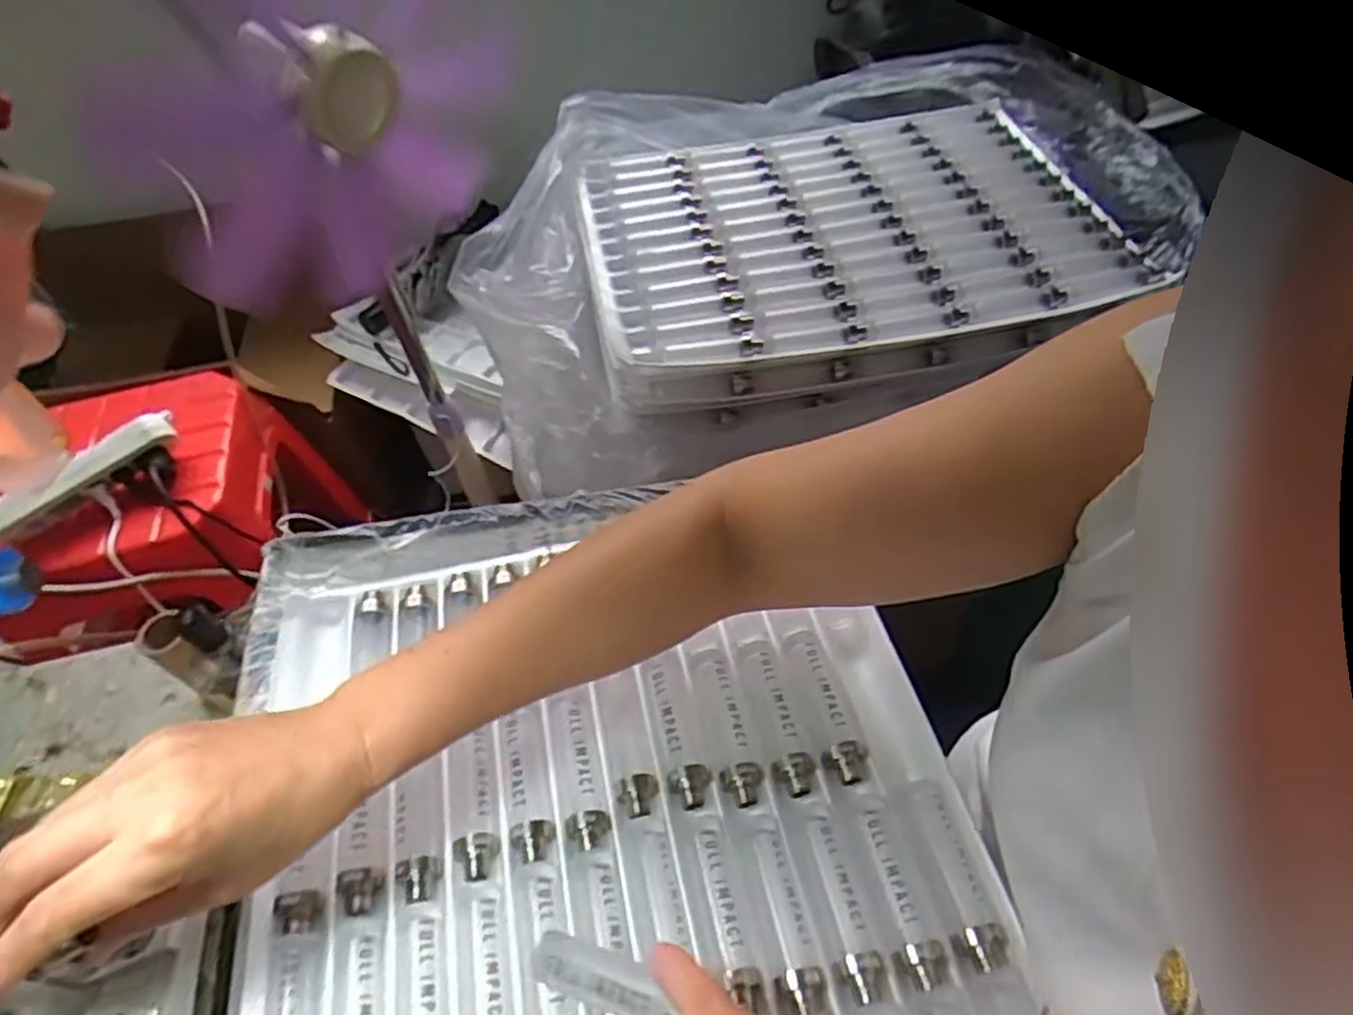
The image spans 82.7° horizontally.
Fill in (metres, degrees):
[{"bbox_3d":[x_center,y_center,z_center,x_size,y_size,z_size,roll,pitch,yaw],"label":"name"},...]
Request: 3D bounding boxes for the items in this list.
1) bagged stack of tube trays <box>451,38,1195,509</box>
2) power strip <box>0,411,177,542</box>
[{"bbox_3d":[0.132,-0.256,0.710,0.620,0.115,0.388,-16,52,-8],"label":"bagged stack of tube trays"},{"bbox_3d":[-0.635,-0.034,0.829,0.193,0.064,0.047,-39,58,-24],"label":"power strip"}]

